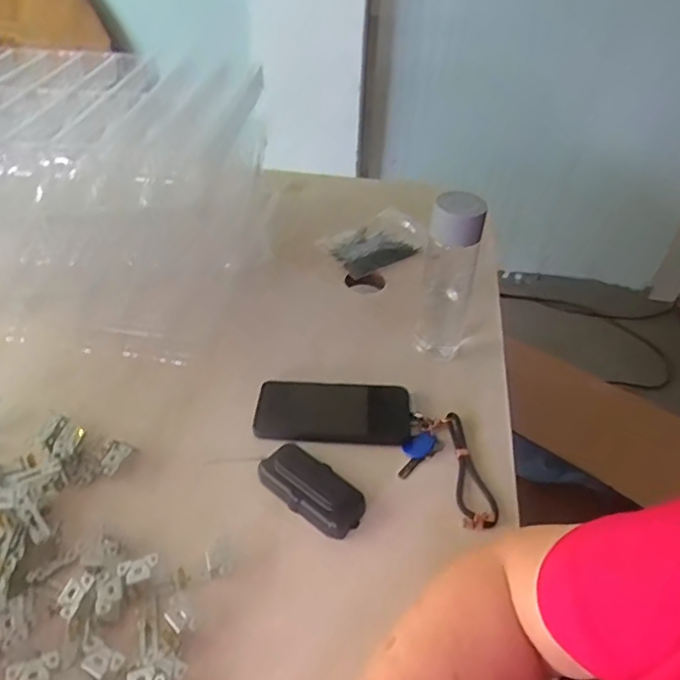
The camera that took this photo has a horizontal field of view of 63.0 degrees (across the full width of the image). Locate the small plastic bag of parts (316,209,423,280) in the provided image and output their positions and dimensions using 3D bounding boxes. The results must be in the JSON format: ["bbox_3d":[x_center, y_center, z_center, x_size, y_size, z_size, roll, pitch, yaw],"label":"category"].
[{"bbox_3d":[0.055,-0.156,0.882,0.155,0.032,0.113,-24,47,-27],"label":"small plastic bag of parts"}]

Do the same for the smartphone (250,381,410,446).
[{"bbox_3d":[-0.007,0.080,0.611,0.167,0.018,0.069,3,40,1],"label":"smartphone"}]

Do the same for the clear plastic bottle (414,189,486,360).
[{"bbox_3d":[0.124,-0.071,0.632,0.057,0.201,0.058,11,41,10],"label":"clear plastic bottle"}]

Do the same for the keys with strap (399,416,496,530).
[{"bbox_3d":[0.103,0.128,0.549,0.079,0.012,0.134,-8,41,-11],"label":"keys with strap"}]

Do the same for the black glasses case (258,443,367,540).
[{"bbox_3d":[-0.025,0.138,0.526,0.105,0.022,0.051,29,47,28],"label":"black glasses case"}]

